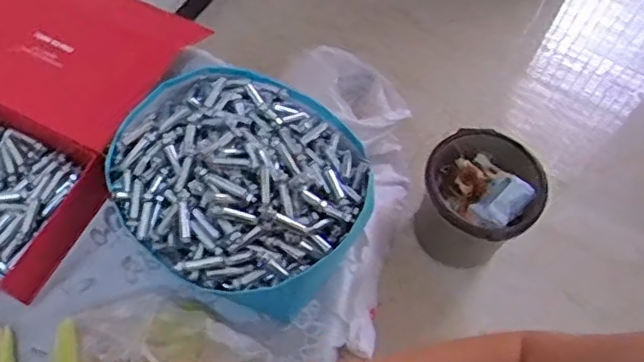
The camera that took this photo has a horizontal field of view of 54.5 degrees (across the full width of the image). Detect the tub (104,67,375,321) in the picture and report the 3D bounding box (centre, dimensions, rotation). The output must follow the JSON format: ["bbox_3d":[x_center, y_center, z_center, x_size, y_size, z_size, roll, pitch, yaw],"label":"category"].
[{"bbox_3d":[-0.098,-0.006,0.747,0.303,0.129,0.272,38,66,15],"label":"tub"}]

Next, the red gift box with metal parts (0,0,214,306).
[{"bbox_3d":[-0.378,-0.101,0.803,0.312,0.095,0.419,24,63,9],"label":"red gift box with metal parts"}]

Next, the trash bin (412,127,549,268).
[{"bbox_3d":[0.374,0.066,1.565,0.281,0.312,0.244,19,62,6],"label":"trash bin"}]

